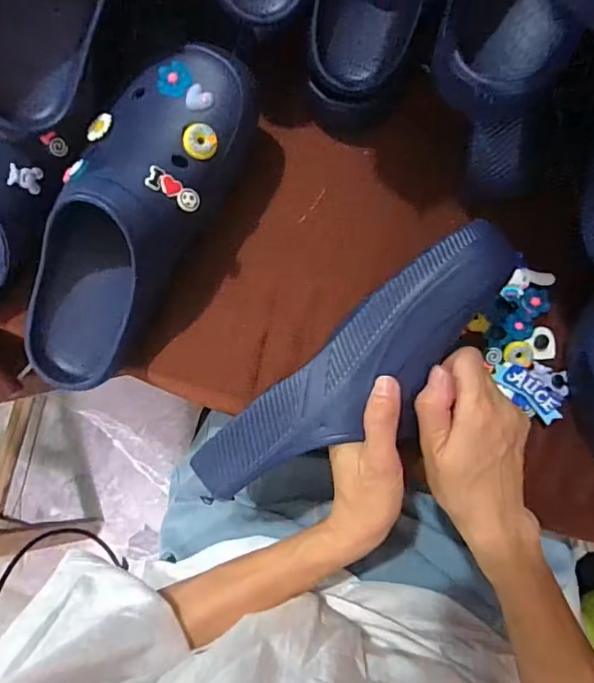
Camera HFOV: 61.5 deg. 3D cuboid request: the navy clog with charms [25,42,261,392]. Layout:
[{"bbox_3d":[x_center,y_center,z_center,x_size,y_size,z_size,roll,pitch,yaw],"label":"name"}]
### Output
[{"bbox_3d":[-0.133,-0.088,0.385,0.112,0.100,0.290,35,104,6],"label":"navy clog with charms"}]

